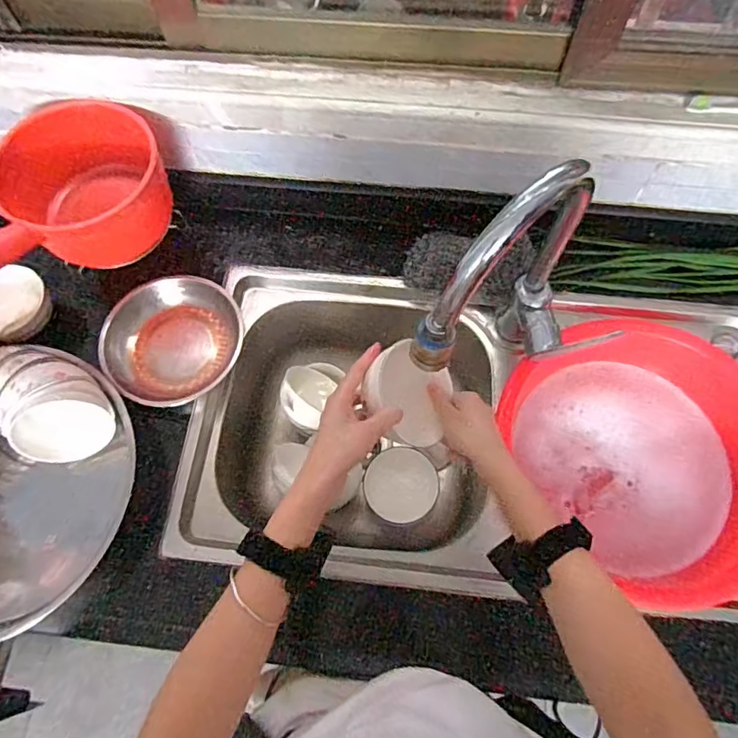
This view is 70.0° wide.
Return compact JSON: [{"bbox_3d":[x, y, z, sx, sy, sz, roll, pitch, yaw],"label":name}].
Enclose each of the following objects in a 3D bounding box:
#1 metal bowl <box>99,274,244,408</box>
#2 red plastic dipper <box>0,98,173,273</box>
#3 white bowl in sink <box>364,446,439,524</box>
[{"bbox_3d":[-0.256,-0.039,0.690,0.171,0.060,0.159,-1,68,1],"label":"metal bowl"},{"bbox_3d":[-0.357,-0.197,0.632,0.181,0.128,0.320,11,53,6],"label":"red plastic dipper"},{"bbox_3d":[0.053,0.176,0.804,0.109,0.041,0.109,-4,79,20],"label":"white bowl in sink"}]

